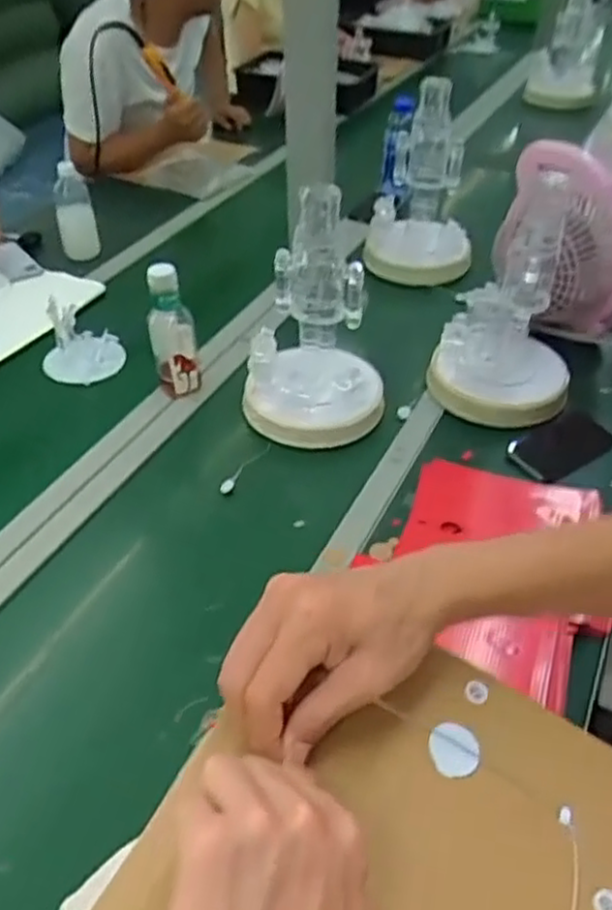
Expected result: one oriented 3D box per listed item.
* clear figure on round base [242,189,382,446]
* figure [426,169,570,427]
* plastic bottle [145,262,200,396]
[{"bbox_3d":[0.013,-0.188,1.005,0.200,0.306,0.172,-2,40,-3],"label":"clear figure on round base"},{"bbox_3d":[0.316,-0.224,1.073,0.201,0.298,0.228,19,44,20],"label":"figure"},{"bbox_3d":[-0.201,-0.196,1.086,0.068,0.200,0.062,-8,41,-11],"label":"plastic bottle"}]

